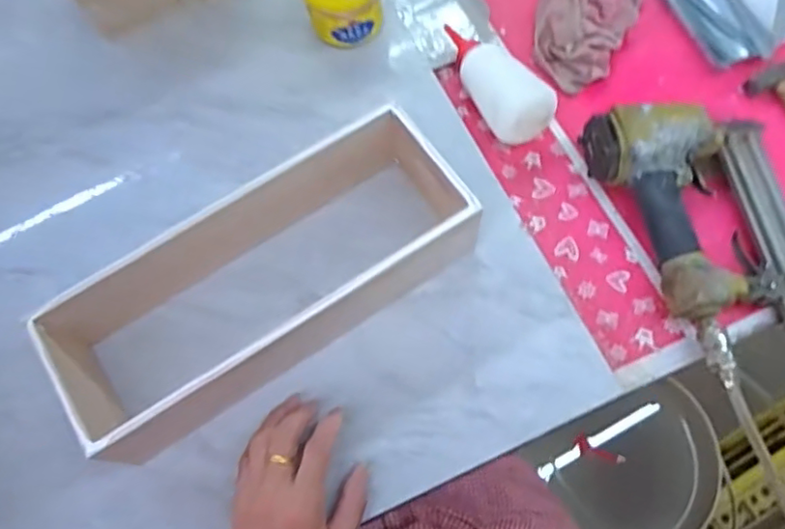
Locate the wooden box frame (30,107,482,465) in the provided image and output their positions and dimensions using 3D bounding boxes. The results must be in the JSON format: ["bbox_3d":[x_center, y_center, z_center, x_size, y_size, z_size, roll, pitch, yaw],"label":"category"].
[{"bbox_3d":[-0.108,0.018,0.513,0.351,0.088,0.124,-32,70,-10],"label":"wooden box frame"}]

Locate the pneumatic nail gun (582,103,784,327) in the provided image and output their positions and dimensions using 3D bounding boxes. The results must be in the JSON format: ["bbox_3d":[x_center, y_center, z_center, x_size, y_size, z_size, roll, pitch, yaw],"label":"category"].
[{"bbox_3d":[0.277,-0.039,0.538,0.158,0.056,0.222,-11,68,-2],"label":"pneumatic nail gun"}]

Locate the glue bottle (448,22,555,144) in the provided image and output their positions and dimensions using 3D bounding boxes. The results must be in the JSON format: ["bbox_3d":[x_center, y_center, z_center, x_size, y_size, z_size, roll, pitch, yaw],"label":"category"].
[{"bbox_3d":[0.098,-0.192,0.616,0.058,0.049,0.152,-25,69,-8],"label":"glue bottle"}]

